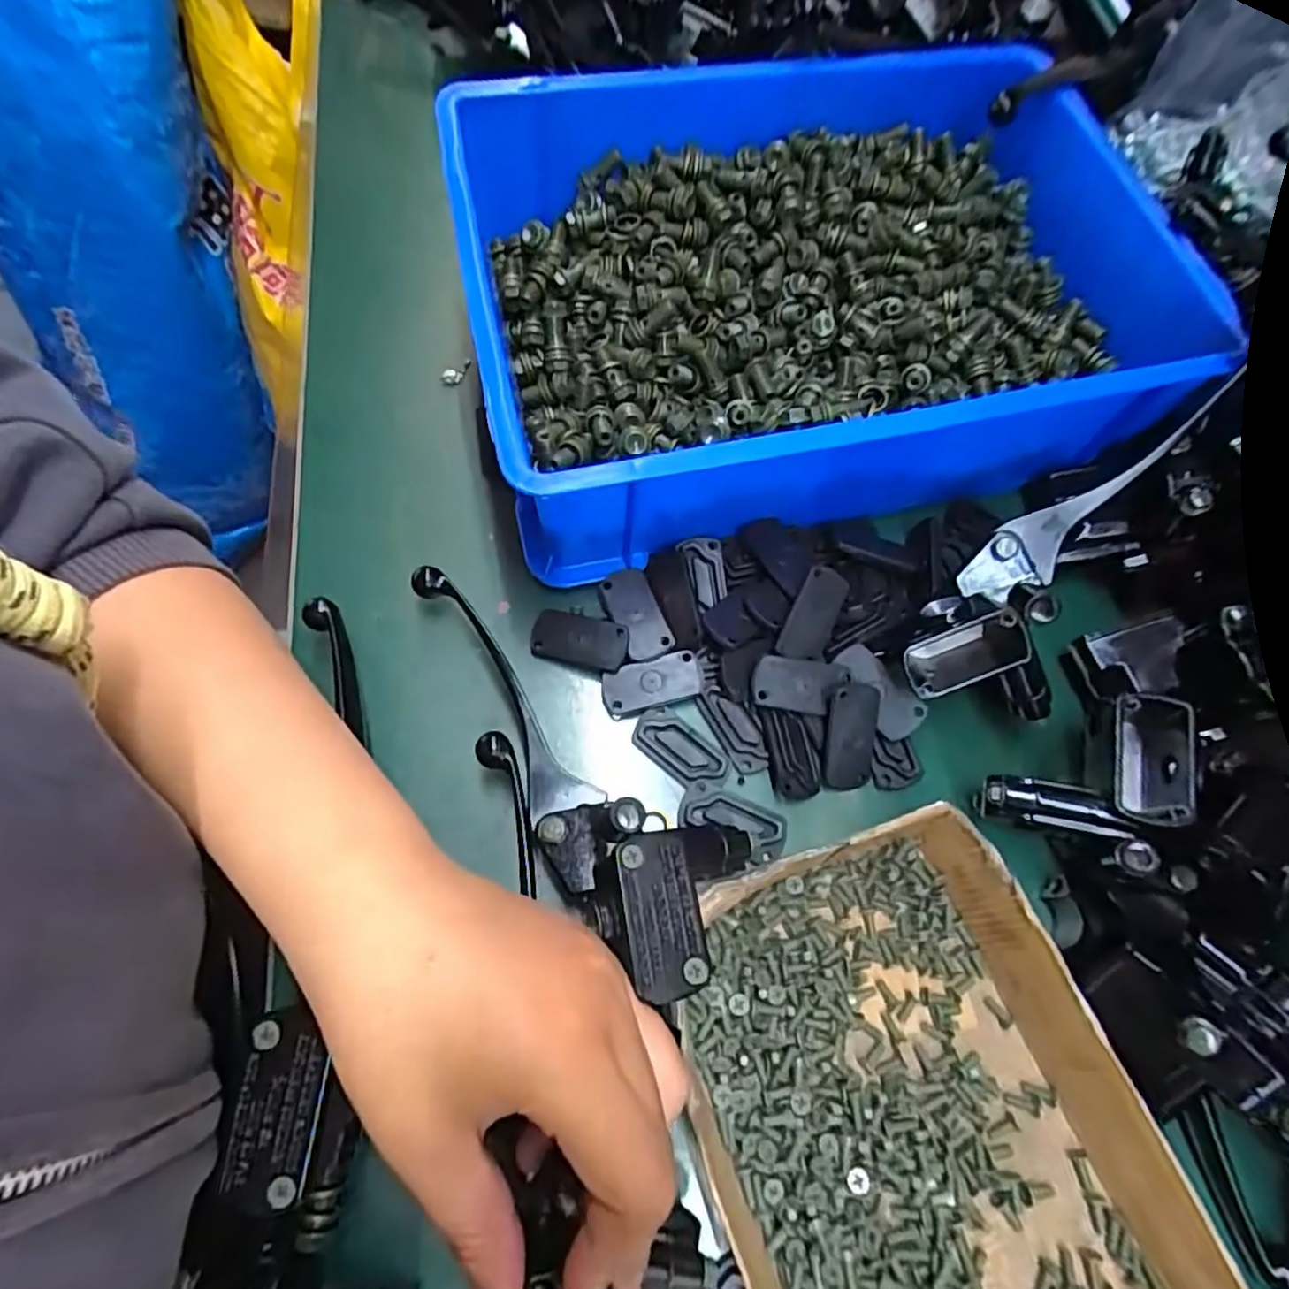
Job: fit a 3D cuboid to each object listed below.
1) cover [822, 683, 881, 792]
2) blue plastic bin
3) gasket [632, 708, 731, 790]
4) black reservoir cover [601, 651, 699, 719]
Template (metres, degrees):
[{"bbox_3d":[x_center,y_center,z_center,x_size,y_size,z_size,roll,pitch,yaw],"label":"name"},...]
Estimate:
[{"bbox_3d":[0.095,0.043,0.311,0.024,0.005,0.049,2,98,-13],"label":"cover"},{"bbox_3d":[0.089,-0.187,0.363,0.351,0.100,0.257,-9,68,-5],"label":"blue plastic bin"},{"bbox_3d":[0.018,0.049,0.316,0.047,0.004,0.022,34,71,12],"label":"gasket"},{"bbox_3d":[0.003,0.020,0.328,0.046,0.010,0.023,-14,68,-7],"label":"black reservoir cover"}]

